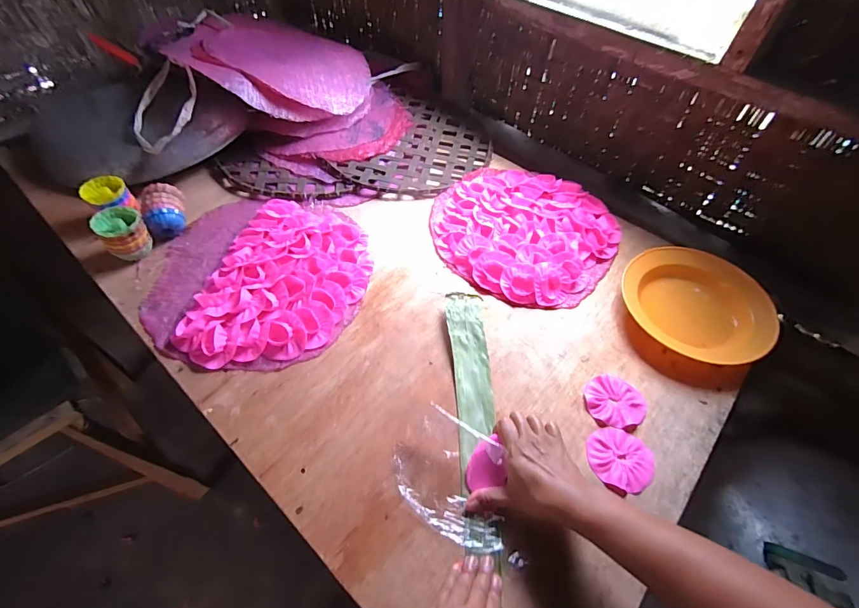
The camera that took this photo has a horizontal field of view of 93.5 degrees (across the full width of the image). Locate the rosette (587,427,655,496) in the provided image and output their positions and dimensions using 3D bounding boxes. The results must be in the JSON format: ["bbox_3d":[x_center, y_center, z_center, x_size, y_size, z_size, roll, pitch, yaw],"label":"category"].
[{"bbox_3d":[0.239,0.192,0.505,0.076,0.009,0.074,22,55,12],"label":"rosette"}]

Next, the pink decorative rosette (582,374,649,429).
[{"bbox_3d":[0.253,0.131,0.552,0.079,0.004,0.074,-9,55,-10],"label":"pink decorative rosette"}]

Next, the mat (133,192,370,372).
[{"bbox_3d":[-0.266,-0.054,0.639,0.324,0.033,0.328,2,54,-3],"label":"mat"}]

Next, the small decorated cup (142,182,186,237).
[{"bbox_3d":[-0.441,-0.155,0.681,0.056,0.061,0.084,-19,57,-17],"label":"small decorated cup"}]

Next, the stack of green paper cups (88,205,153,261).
[{"bbox_3d":[-0.481,-0.108,0.643,0.067,0.070,0.066,35,59,20],"label":"stack of green paper cups"}]

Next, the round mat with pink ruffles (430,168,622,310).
[{"bbox_3d":[0.168,-0.138,0.729,0.316,0.022,0.300,2,54,-3],"label":"round mat with pink ruffles"}]

